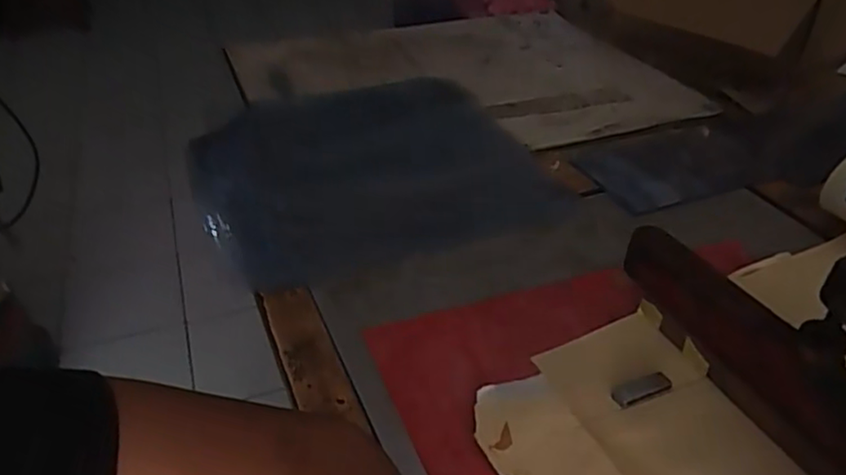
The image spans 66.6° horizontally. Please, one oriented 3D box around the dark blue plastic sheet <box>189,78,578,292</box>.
[{"bbox_3d":[-0.053,-0.074,0.586,0.288,0.013,0.288,-14,40,-18],"label":"dark blue plastic sheet"}]

